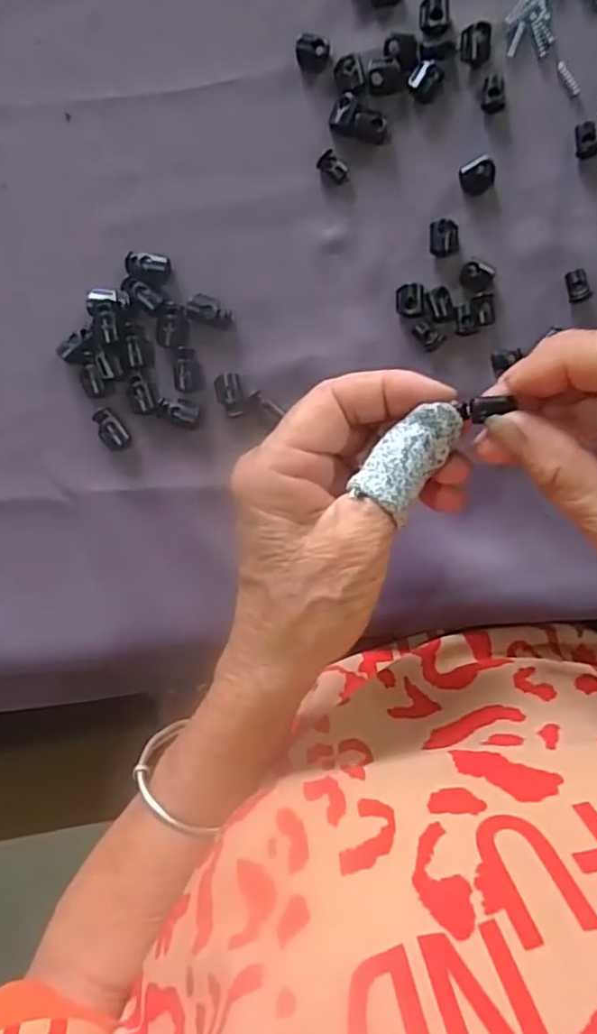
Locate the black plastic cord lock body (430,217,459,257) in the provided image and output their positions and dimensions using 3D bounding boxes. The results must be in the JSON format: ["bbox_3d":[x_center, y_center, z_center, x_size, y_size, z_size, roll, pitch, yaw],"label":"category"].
[{"bbox_3d":[0.068,-0.129,0.307,0.013,0.004,0.017,-4,97,3],"label":"black plastic cord lock body"}]

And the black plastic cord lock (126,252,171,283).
[{"bbox_3d":[-0.071,-0.118,0.314,0.020,0.005,0.013,12,97,1],"label":"black plastic cord lock"}]

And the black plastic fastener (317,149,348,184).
[{"bbox_3d":[0.016,-0.162,0.306,0.015,0.005,0.009,41,97,-3],"label":"black plastic fastener"}]

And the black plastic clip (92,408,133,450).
[{"bbox_3d":[-0.092,-0.043,0.324,0.012,0.005,0.022,-35,94,6],"label":"black plastic clip"}]

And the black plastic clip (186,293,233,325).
[{"bbox_3d":[-0.042,-0.099,0.316,0.020,0.006,0.011,20,97,0],"label":"black plastic clip"}]

